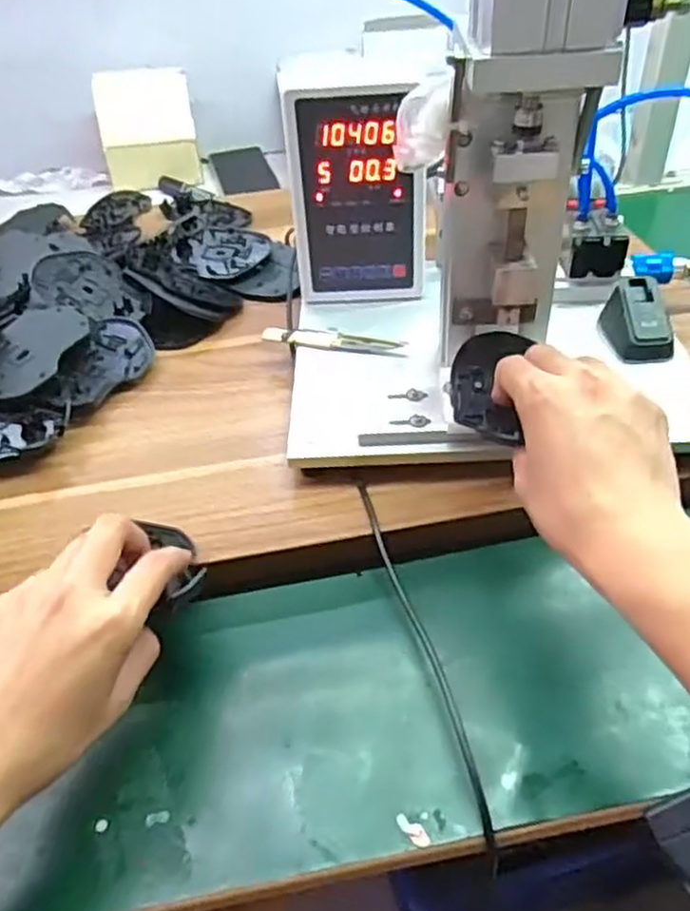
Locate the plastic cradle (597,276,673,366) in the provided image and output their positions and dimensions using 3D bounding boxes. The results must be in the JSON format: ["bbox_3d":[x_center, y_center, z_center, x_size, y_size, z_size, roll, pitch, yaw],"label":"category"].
[{"bbox_3d":[0.227,-0.105,0.562,0.038,0.037,0.063,-6,42,-3],"label":"plastic cradle"}]

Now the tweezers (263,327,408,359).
[{"bbox_3d":[-0.010,-0.093,0.597,0.121,0.014,0.019,9,44,14],"label":"tweezers"}]

